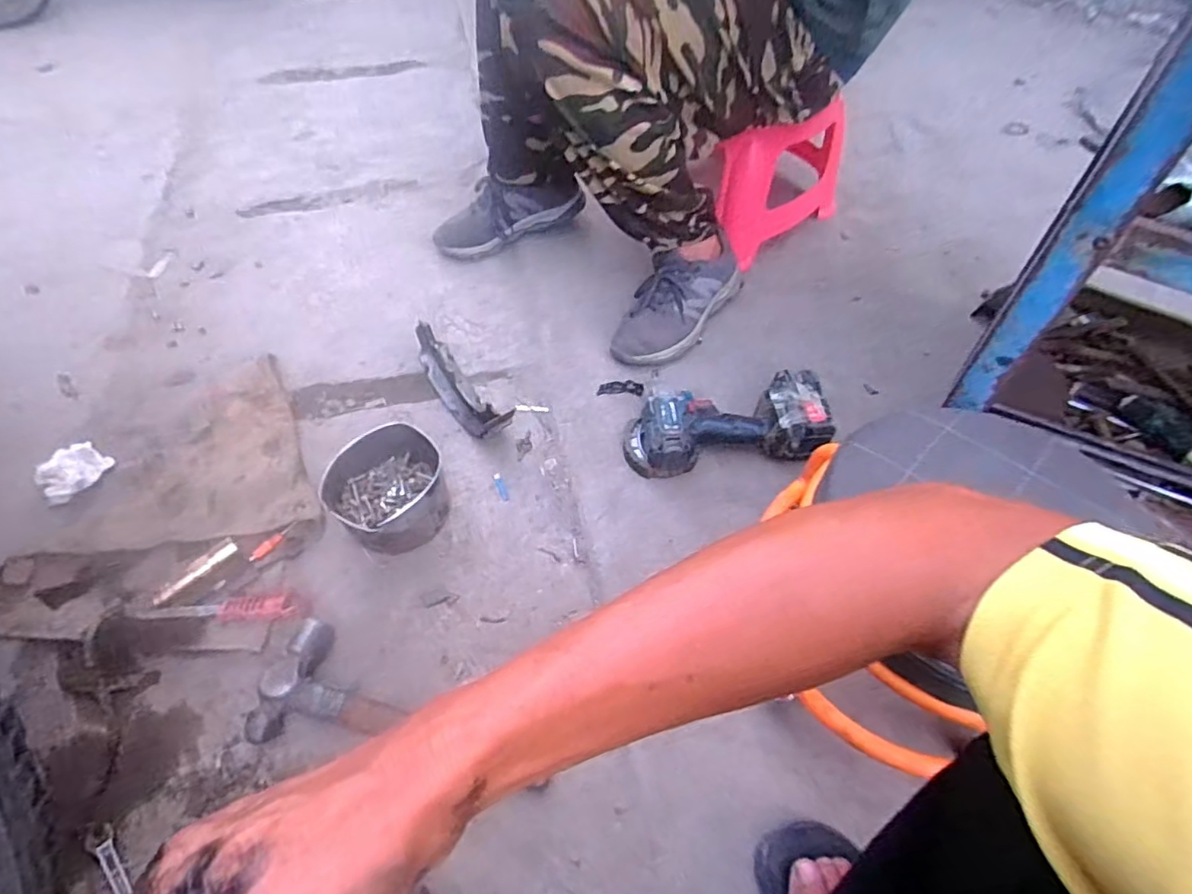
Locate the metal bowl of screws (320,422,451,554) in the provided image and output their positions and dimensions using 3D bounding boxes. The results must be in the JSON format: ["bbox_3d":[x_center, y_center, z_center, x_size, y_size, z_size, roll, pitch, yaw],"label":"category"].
[{"bbox_3d":[-0.248,0.055,0.743,0.138,0.072,0.136,1,55,-1],"label":"metal bowl of screws"}]

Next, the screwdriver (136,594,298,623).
[{"bbox_3d":[-0.419,0.184,0.668,0.158,0.018,0.026,-4,56,-4],"label":"screwdriver"}]

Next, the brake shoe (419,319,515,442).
[{"bbox_3d":[-0.187,-0.081,0.836,0.052,0.080,0.204,-31,62,-20],"label":"brake shoe"}]

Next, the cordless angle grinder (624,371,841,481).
[{"bbox_3d":[0.174,-0.025,0.804,0.264,0.080,0.112,-7,56,-6],"label":"cordless angle grinder"}]

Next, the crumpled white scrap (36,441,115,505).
[{"bbox_3d":[-0.682,0.030,0.778,0.059,0.026,0.077,35,62,21],"label":"crumpled white scrap"}]

